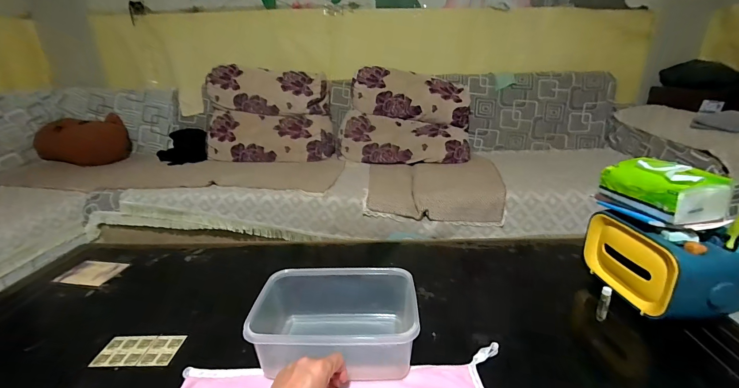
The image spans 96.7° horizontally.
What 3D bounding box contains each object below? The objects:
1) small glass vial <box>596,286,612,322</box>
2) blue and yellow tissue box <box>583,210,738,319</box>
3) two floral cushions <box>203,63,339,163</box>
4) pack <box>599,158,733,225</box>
[{"bbox_3d":[0.395,0.183,0.552,0.014,0.061,0.018,13,26,33],"label":"small glass vial"},{"bbox_3d":[0.505,0.110,0.575,0.136,0.118,0.192,-3,21,-4],"label":"blue and yellow tissue box"},{"bbox_3d":[-0.535,-0.410,1.762,0.658,0.465,0.227,-6,22,-9],"label":"two floral cushions"},{"bbox_3d":[0.482,-0.014,0.548,0.091,0.072,0.151,-5,22,-7],"label":"pack"}]

